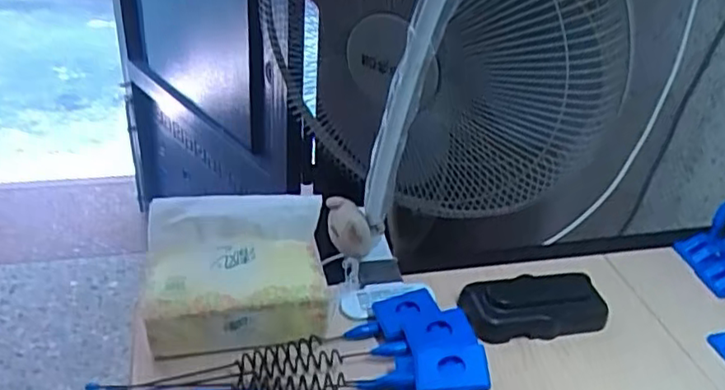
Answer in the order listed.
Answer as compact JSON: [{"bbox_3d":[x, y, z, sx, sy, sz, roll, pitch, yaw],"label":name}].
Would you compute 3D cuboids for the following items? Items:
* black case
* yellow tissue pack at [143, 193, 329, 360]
[{"bbox_3d":[0.132,0.086,0.494,0.109,0.025,0.049,-6,34,-13],"label":"black case"},{"bbox_3d":[-0.088,0.054,0.454,0.120,0.083,0.079,-4,34,-10],"label":"yellow tissue pack"}]

